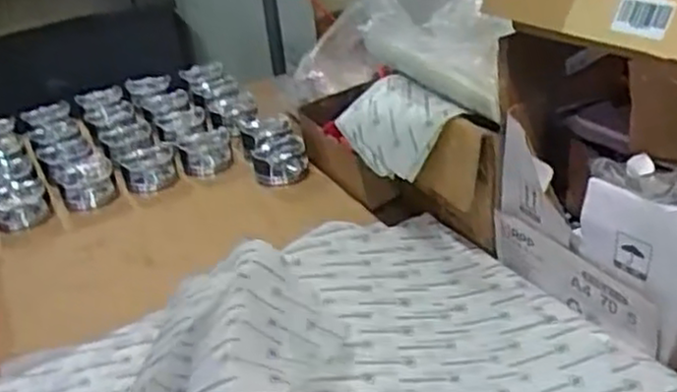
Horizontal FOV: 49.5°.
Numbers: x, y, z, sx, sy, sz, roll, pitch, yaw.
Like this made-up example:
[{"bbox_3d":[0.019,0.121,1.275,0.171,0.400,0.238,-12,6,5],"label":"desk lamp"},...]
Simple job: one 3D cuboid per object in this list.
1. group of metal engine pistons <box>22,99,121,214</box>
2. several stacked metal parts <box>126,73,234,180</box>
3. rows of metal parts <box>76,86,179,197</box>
[{"bbox_3d":[-0.438,-0.069,1.179,0.087,0.052,0.330,-22,35,-24],"label":"group of metal engine pistons"},{"bbox_3d":[-0.271,-0.123,1.242,0.087,0.057,0.350,-21,34,-22],"label":"several stacked metal parts"},{"bbox_3d":[-0.345,-0.089,1.200,0.085,0.061,0.310,-21,34,-23],"label":"rows of metal parts"}]

